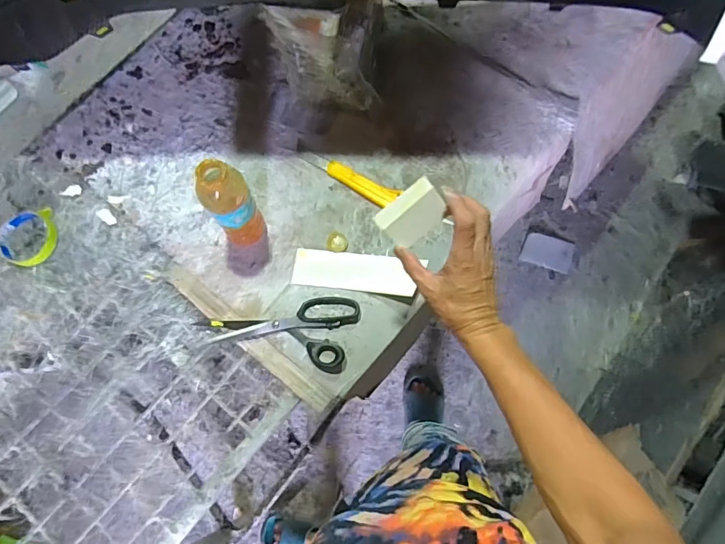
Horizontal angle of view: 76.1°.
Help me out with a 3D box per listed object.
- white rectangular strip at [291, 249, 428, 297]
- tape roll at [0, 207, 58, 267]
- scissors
[{"bbox_3d":[-0.013,0.000,0.707,0.182,0.009,0.058,5,75,3],"label":"white rectangular strip"},{"bbox_3d":[-0.521,-0.053,0.724,0.081,0.017,0.088,0,75,1],"label":"tape roll"},{"bbox_3d":[-0.123,0.081,0.682,0.228,0.009,0.106,6,75,3],"label":"scissors"}]

